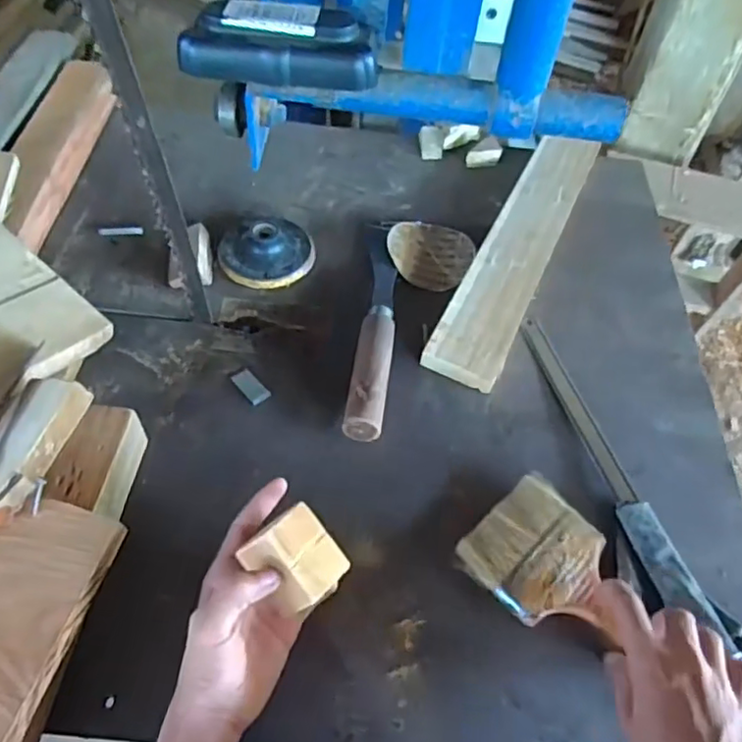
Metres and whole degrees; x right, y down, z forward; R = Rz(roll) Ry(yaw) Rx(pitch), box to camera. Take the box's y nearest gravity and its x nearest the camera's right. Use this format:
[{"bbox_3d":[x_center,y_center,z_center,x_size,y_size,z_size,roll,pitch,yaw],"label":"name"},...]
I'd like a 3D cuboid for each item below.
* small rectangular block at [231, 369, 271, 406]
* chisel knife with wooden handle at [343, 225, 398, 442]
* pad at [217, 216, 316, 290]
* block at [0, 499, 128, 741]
[{"bbox_3d":[-0.101,0.013,0.509,0.019,0.004,0.038,-31,59,-31],"label":"small rectangular block"},{"bbox_3d":[0.005,-0.053,0.545,0.033,0.025,0.255,6,54,-1],"label":"chisel knife with wooden handle"},{"bbox_3d":[-0.102,-0.120,0.587,0.089,0.033,0.080,-9,56,-11],"label":"pad"},{"bbox_3d":[-0.203,0.139,0.343,0.069,0.022,0.131,15,55,5],"label":"block"}]

